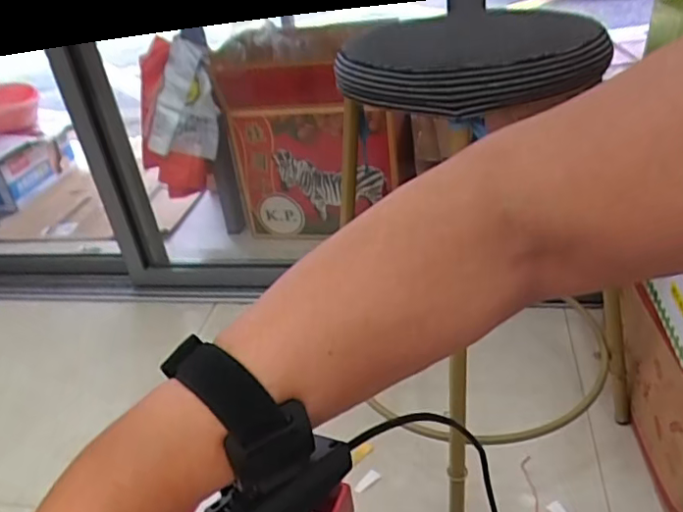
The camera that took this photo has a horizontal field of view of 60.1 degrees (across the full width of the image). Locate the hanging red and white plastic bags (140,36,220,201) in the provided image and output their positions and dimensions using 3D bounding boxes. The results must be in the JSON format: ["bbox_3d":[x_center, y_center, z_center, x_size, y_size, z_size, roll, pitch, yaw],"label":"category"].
[{"bbox_3d":[-0.409,-0.345,1.502,0.202,0.391,0.065,11,29,5],"label":"hanging red and white plastic bags"}]

